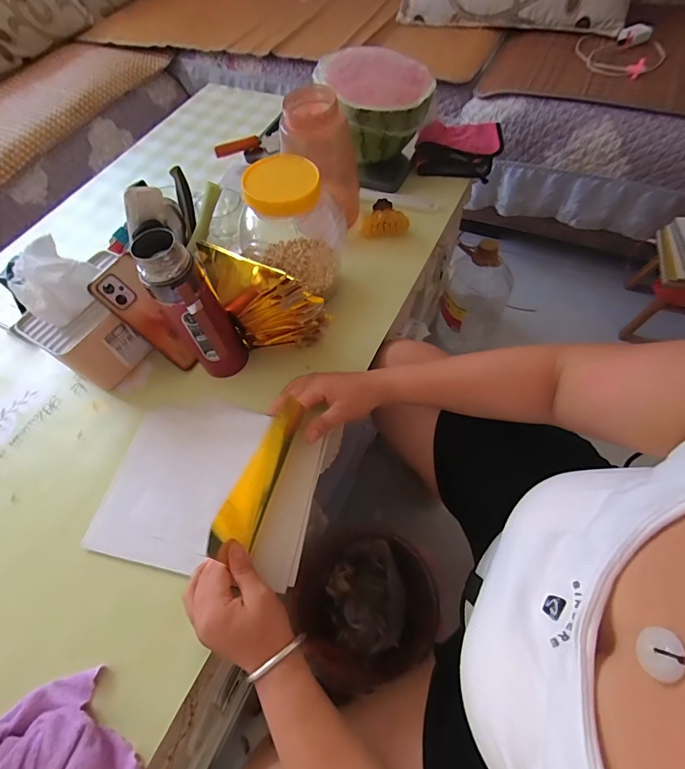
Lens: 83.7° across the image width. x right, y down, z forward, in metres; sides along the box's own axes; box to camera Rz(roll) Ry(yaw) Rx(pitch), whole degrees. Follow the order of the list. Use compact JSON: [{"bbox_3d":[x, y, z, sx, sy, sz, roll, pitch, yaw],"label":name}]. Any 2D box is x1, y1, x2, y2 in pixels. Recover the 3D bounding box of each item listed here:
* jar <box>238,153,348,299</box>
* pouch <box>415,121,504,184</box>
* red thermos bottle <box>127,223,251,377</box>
[{"bbox_3d":[-0.068,-0.225,0.544,0.119,0.165,0.116,-2,60,3],"label":"jar"},{"bbox_3d":[0.240,-0.490,0.787,0.164,0.042,0.156,17,63,14],"label":"pouch"},{"bbox_3d":[-0.176,-0.083,0.480,0.069,0.218,0.061,-28,62,-11],"label":"red thermos bottle"}]

